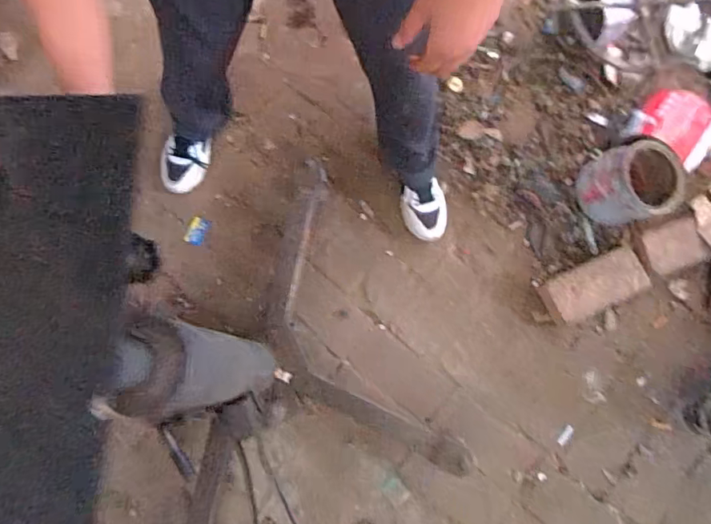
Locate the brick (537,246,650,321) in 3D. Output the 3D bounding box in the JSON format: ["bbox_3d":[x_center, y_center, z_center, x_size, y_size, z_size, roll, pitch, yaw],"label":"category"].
[{"bbox_3d":[0.554,0.057,1.157,0.234,0.050,0.112,-26,80,-5],"label":"brick"}]

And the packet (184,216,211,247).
[{"bbox_3d":[-0.384,-0.075,1.201,0.044,0.009,0.069,24,76,-21],"label":"packet"}]

